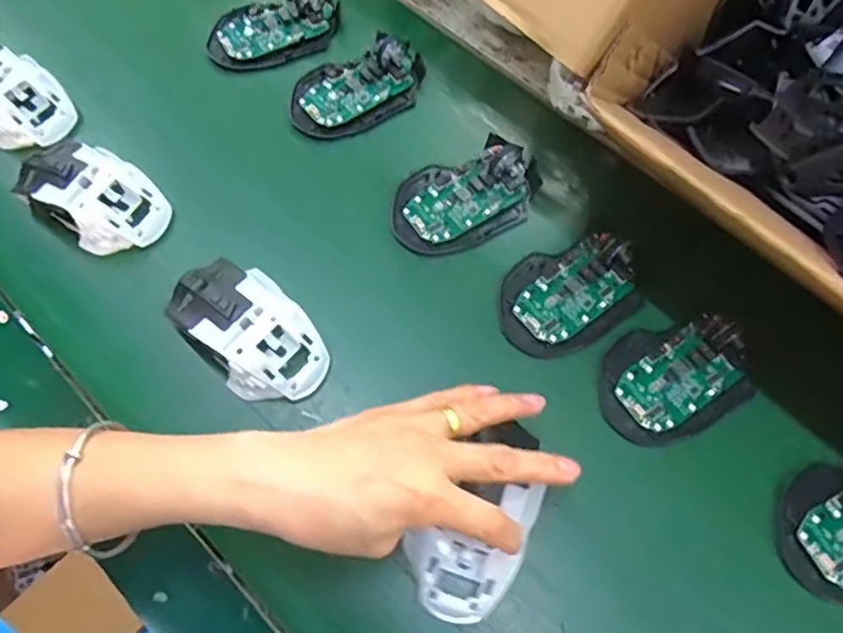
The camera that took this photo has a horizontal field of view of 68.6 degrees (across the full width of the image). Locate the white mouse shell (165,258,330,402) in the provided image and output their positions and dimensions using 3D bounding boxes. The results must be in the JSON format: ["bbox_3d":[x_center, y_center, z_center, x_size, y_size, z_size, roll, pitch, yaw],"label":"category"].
[{"bbox_3d":[-0.114,0.006,0.402,0.066,0.039,0.116,-41,74,-16],"label":"white mouse shell"}]

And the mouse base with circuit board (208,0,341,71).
[{"bbox_3d":[-0.122,-0.241,0.521,0.112,0.033,0.055,-21,69,-9],"label":"mouse base with circuit board"}]

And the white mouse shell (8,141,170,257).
[{"bbox_3d":[-0.236,-0.087,0.442,0.110,0.043,0.065,32,70,12],"label":"white mouse shell"}]

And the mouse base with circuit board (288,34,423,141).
[{"bbox_3d":[-0.051,-0.186,0.496,0.111,0.027,0.063,-29,71,-12],"label":"mouse base with circuit board"}]

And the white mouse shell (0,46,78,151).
[{"bbox_3d":[-0.309,-0.164,0.466,0.066,0.039,0.078,-37,72,-15],"label":"white mouse shell"}]

